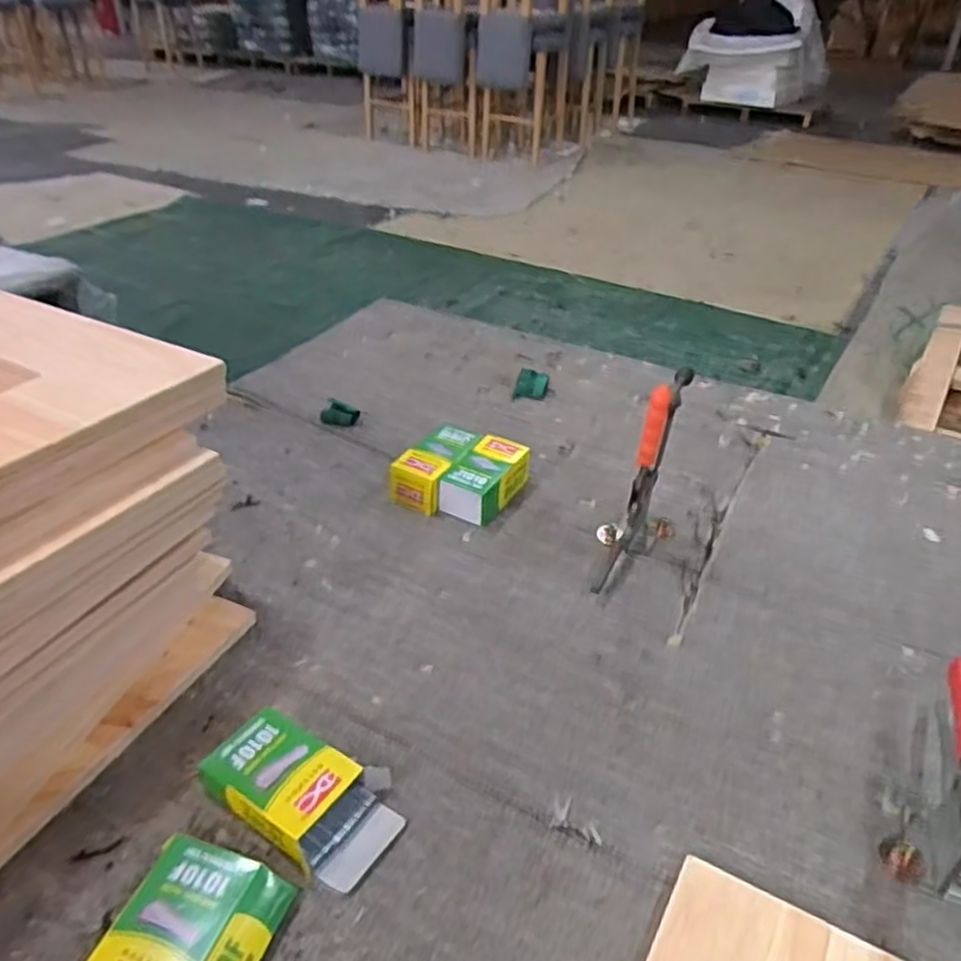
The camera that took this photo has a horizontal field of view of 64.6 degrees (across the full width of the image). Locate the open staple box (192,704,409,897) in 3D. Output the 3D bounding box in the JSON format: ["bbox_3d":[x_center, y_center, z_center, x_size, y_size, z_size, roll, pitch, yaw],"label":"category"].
[{"bbox_3d":[-0.141,0.249,0.608,0.157,0.034,0.092,23,40,26],"label":"open staple box"}]

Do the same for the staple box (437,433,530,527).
[{"bbox_3d":[0.008,-0.002,0.958,0.070,0.053,0.131,22,40,25],"label":"staple box"}]

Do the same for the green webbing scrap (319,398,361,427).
[{"bbox_3d":[-0.204,-0.097,1.104,0.054,0.035,0.025,6,36,5],"label":"green webbing scrap"}]

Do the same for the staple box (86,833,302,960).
[{"bbox_3d":[-0.197,0.312,0.516,0.102,0.030,0.117,10,36,11],"label":"staple box"}]

